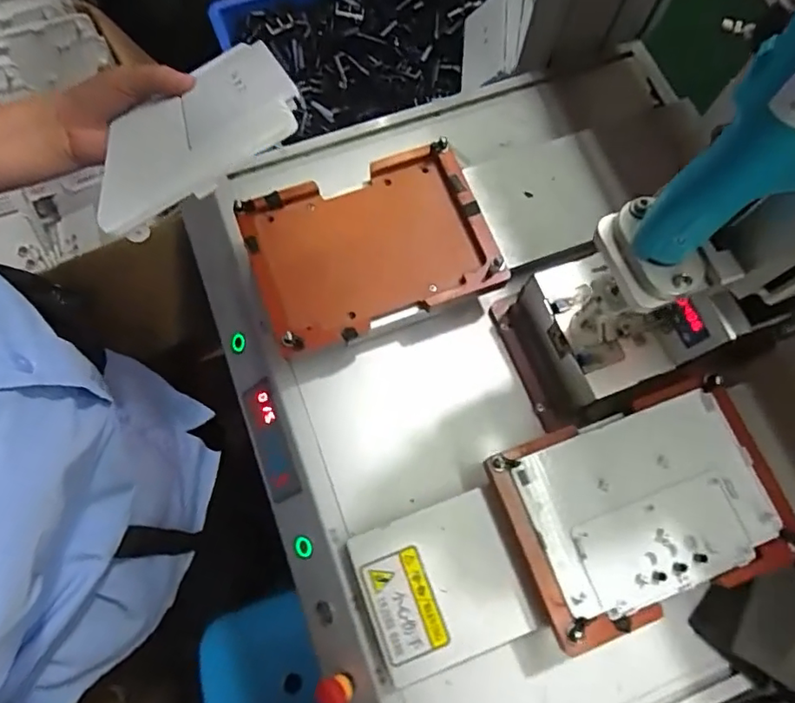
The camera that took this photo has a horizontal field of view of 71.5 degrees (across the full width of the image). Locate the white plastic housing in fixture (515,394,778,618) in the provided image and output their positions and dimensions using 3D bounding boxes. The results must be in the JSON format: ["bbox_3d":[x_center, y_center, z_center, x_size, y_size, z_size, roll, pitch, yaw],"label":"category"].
[{"bbox_3d":[0.202,0.121,0.446,0.180,0.010,0.136,-20,75,-7],"label":"white plastic housing in fixture"}]

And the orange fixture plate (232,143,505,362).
[{"bbox_3d":[-0.027,-0.100,0.522,0.215,0.021,0.159,-19,75,-7],"label":"orange fixture plate"}]

